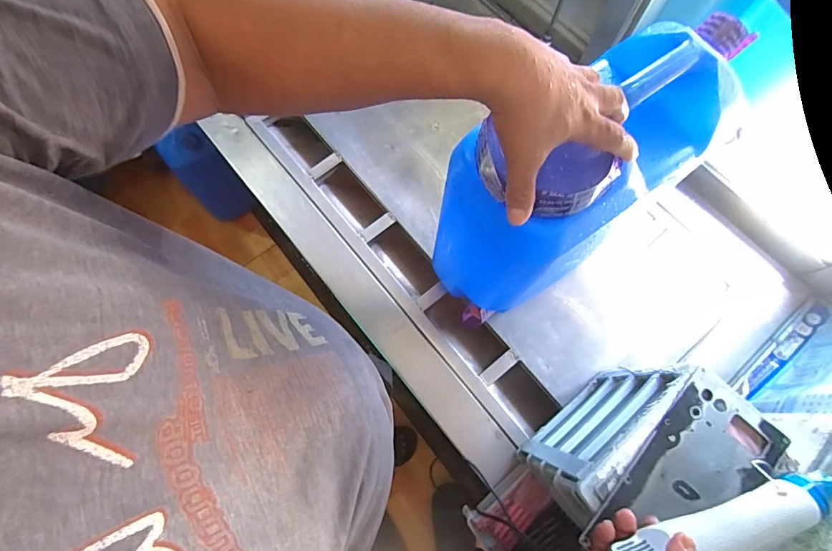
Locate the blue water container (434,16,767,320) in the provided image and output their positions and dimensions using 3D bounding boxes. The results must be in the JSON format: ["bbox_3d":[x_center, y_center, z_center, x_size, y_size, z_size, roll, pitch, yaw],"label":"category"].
[{"bbox_3d":[0.199,-0.110,0.574,0.315,0.383,0.158,-35,76,-11],"label":"blue water container"}]

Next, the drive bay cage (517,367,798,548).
[{"bbox_3d":[0.286,0.251,0.574,0.227,0.274,0.142,-38,76,-12],"label":"drive bay cage"}]

